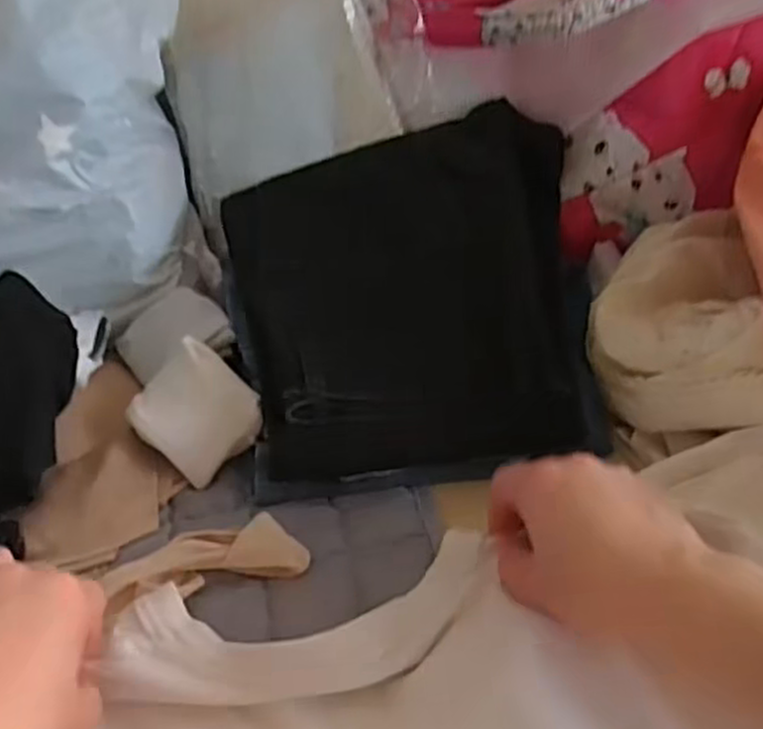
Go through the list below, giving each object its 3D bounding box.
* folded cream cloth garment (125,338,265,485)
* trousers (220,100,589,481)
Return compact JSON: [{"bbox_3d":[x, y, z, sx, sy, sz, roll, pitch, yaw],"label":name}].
[{"bbox_3d":[-0.119,0.030,0.493,0.065,0.050,0.073,-28,46,-30],"label":"folded cream cloth garment"},{"bbox_3d":[0.032,-0.058,0.533,0.252,0.064,0.277,-9,61,-9],"label":"trousers"}]

